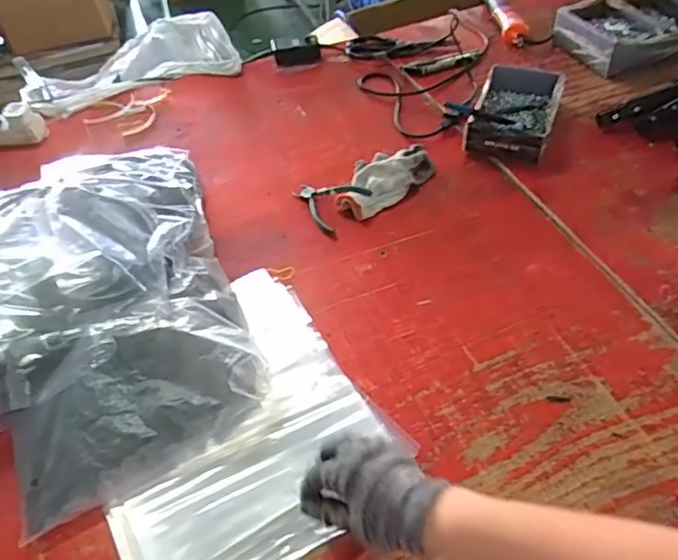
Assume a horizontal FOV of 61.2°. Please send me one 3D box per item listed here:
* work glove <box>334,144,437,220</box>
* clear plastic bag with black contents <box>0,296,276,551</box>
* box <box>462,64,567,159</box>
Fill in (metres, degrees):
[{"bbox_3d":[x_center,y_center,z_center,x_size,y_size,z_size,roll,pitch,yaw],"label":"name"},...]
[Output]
[{"bbox_3d":[0.063,-0.155,0.865,0.173,0.031,0.086,-35,55,-23],"label":"work glove"},{"bbox_3d":[-0.217,0.116,0.620,0.267,0.072,0.194,-21,51,-13],"label":"clear plastic bag with black contents"},{"bbox_3d":[0.283,-0.271,0.919,0.123,0.048,0.222,16,52,18],"label":"box"}]

